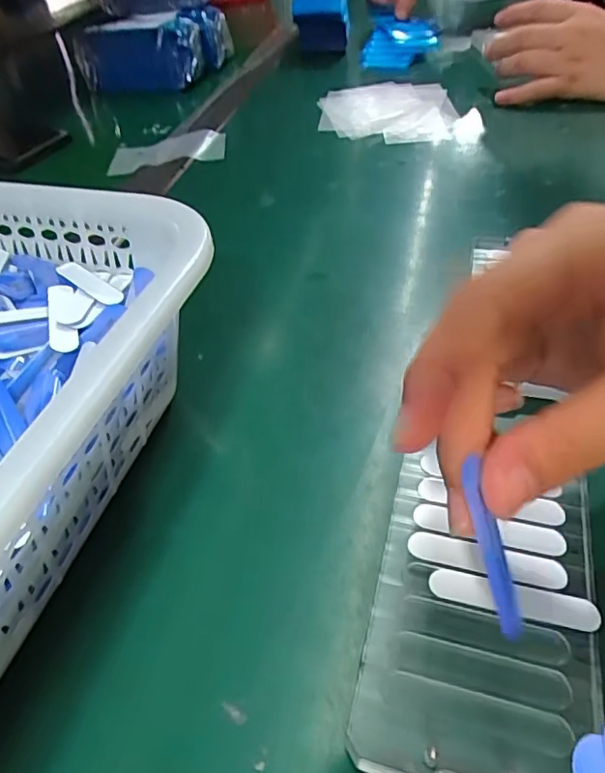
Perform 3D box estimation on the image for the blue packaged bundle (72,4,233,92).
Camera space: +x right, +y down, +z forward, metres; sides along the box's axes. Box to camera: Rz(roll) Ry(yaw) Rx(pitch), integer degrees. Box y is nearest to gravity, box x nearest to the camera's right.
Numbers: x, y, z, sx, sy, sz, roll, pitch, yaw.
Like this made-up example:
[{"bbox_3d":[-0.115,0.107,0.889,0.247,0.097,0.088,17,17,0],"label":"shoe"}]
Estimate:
[{"bbox_3d":[-0.172,-0.401,0.643,0.148,0.059,0.113,9,47,16],"label":"blue packaged bundle"}]

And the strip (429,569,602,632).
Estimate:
[{"bbox_3d":[0.068,0.068,0.176,0.051,0.004,0.011,8,47,14],"label":"strip"}]

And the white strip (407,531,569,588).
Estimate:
[{"bbox_3d":[0.062,0.059,0.185,0.052,0.004,0.008,7,47,13],"label":"white strip"}]

